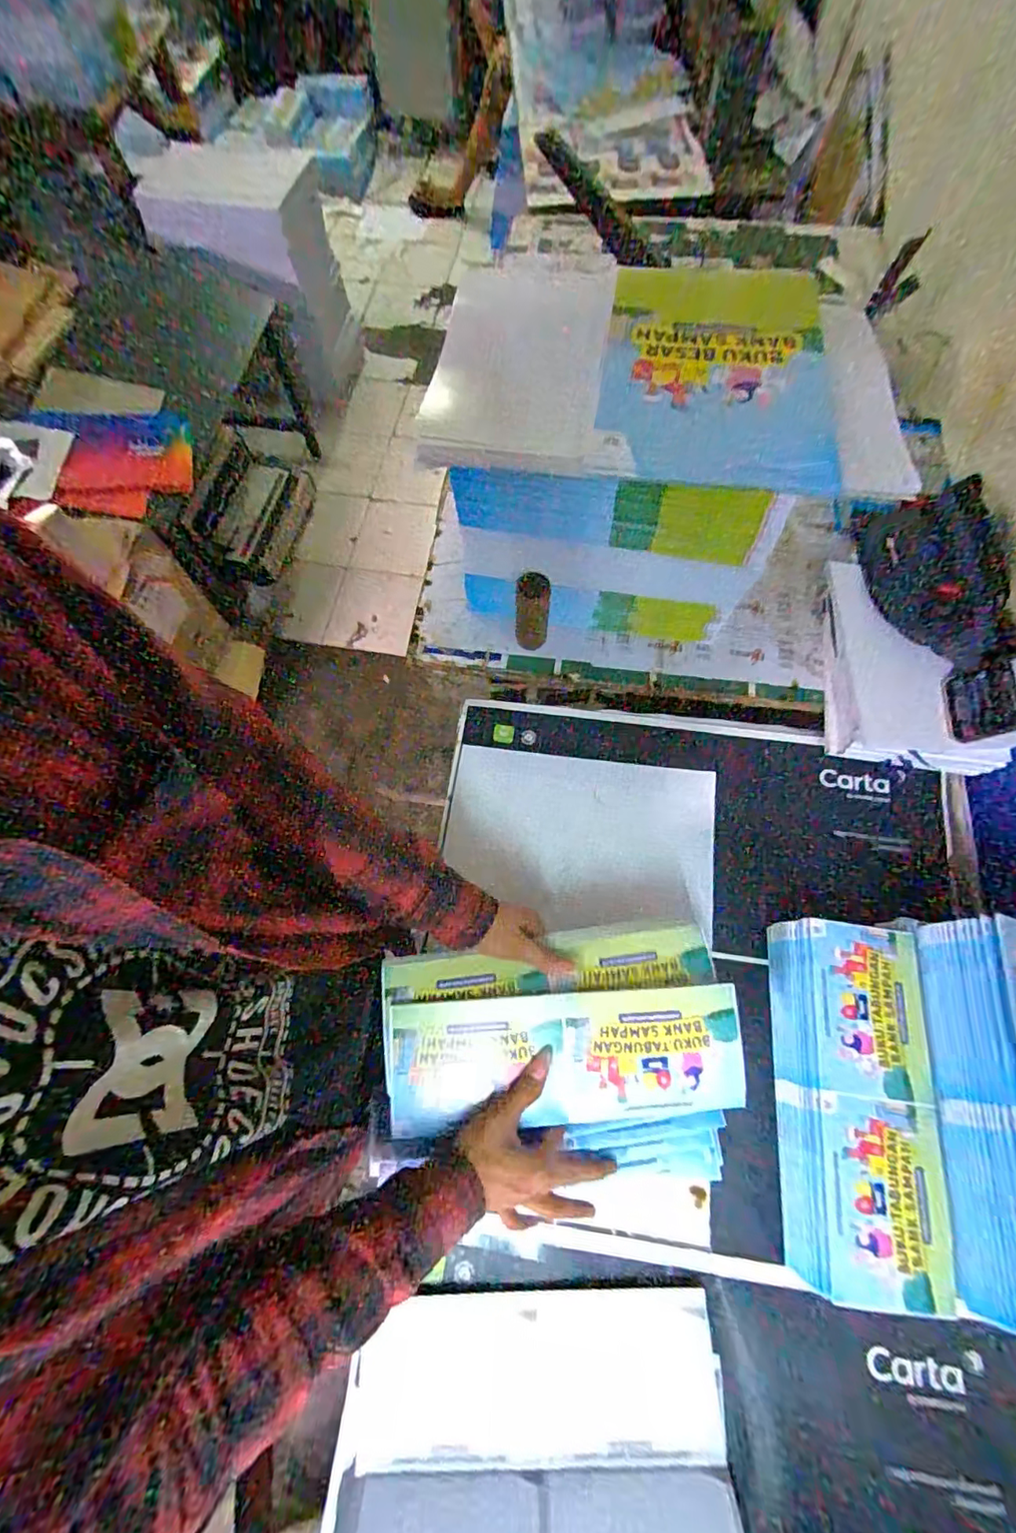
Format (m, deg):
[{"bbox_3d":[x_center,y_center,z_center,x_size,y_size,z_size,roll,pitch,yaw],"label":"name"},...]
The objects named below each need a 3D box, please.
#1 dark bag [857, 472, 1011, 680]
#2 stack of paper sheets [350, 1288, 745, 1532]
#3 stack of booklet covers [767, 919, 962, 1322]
[{"bbox_3d":[0.501,-0.204,0.639,0.113,0.034,0.190,-24,72,37],"label":"dark bag"},{"bbox_3d":[0.025,0.590,0.444,0.319,0.068,0.229,-4,41,2],"label":"stack of paper sheets"},{"bbox_3d":[0.330,0.315,0.530,0.136,0.067,0.310,7,70,4],"label":"stack of booklet covers"}]

